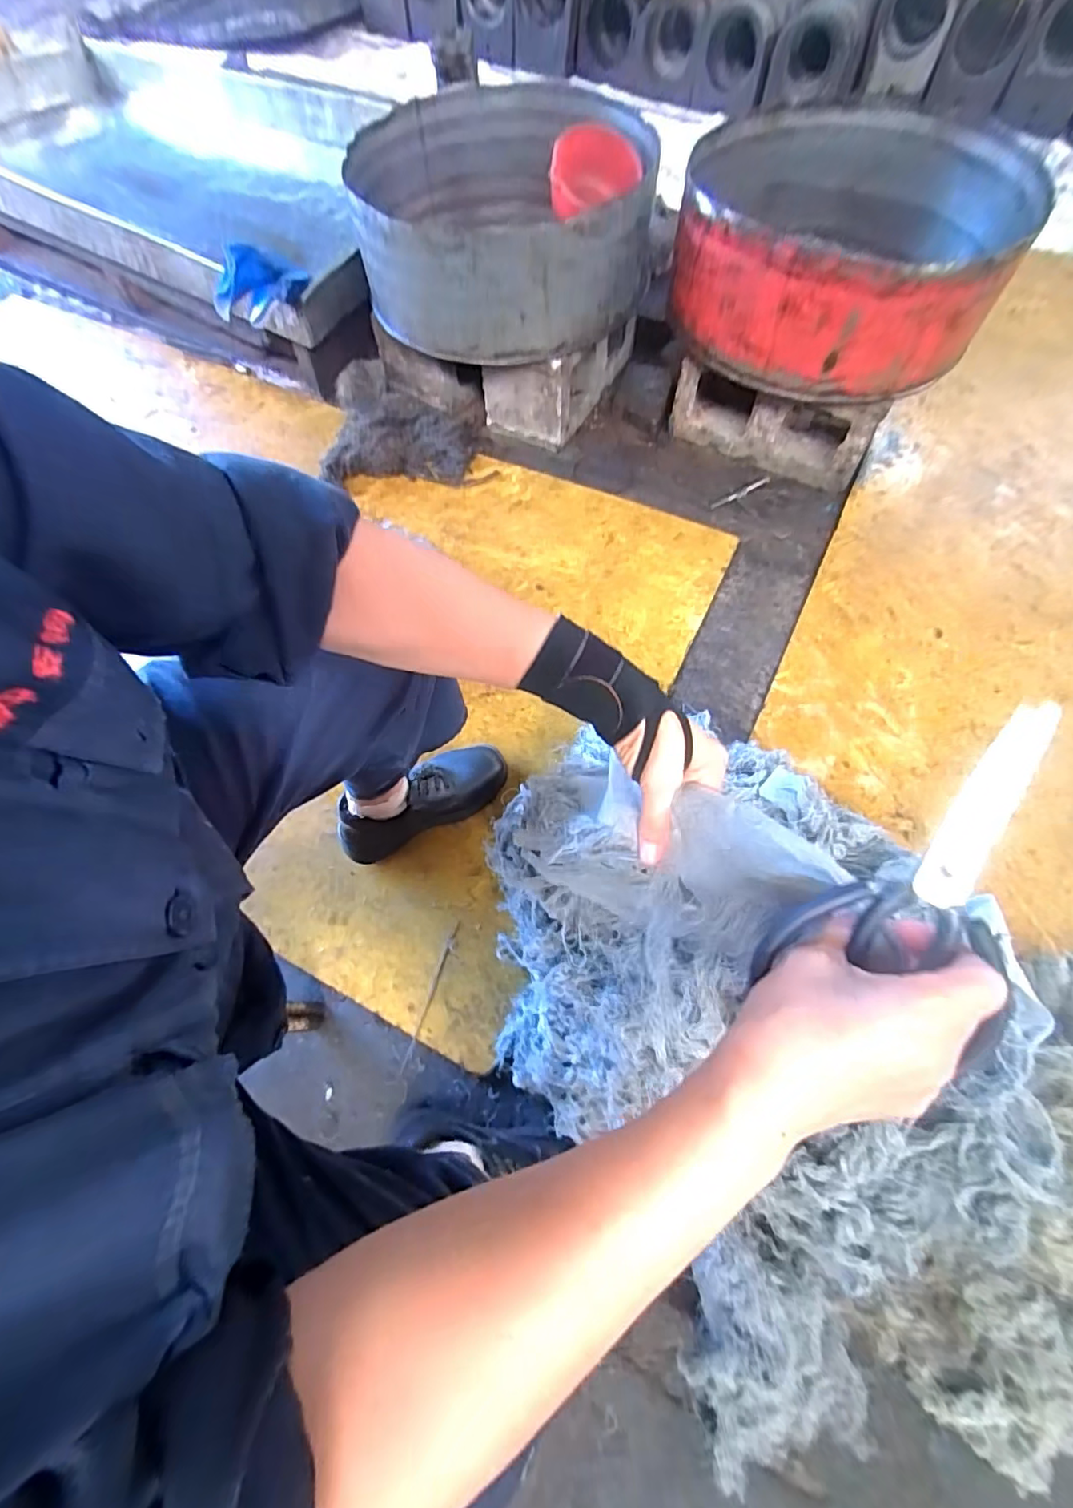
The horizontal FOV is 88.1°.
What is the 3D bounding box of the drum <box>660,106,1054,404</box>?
[{"bbox_3d":[0.498,-0.828,0.915,0.502,0.183,0.472,-1,68,2],"label":"drum"}]

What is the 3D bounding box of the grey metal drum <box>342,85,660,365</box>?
[{"bbox_3d":[-0.069,-0.977,1.023,0.522,0.195,0.523,-2,65,0],"label":"grey metal drum"}]

